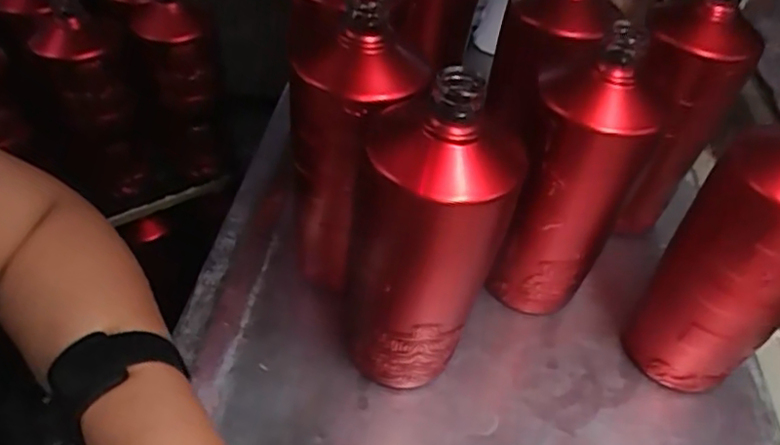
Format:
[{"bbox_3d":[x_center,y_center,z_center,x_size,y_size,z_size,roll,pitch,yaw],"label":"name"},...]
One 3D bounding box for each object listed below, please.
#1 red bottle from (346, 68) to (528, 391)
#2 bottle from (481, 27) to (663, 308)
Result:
[{"bbox_3d":[0.015,0.017,0.352,0.076,0.211,0.072,4,45,-5],"label":"red bottle"},{"bbox_3d":[0.111,-0.014,0.399,0.067,0.200,0.058,22,46,13],"label":"bottle"}]

